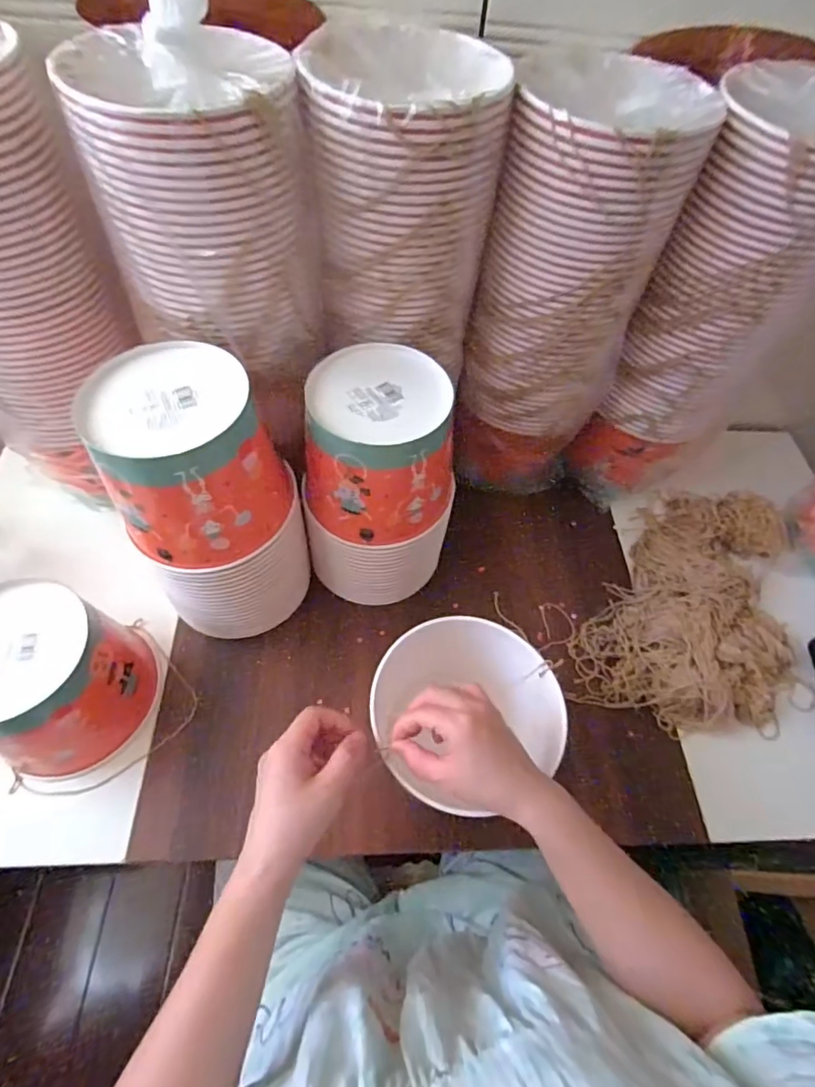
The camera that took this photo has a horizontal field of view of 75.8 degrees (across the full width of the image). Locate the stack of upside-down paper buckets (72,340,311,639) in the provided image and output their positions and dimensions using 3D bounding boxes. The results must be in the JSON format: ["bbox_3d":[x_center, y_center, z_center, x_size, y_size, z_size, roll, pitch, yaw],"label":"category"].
[{"bbox_3d":[-0.184,-0.034,0.521,0.136,0.280,0.159,-18,63,-14],"label":"stack of upside-down paper buckets"}]

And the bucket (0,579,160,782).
[{"bbox_3d":[-0.335,0.129,0.494,0.138,0.133,0.144,2,60,-3],"label":"bucket"}]

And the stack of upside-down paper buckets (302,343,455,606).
[{"bbox_3d":[-0.028,-0.052,0.562,0.145,0.255,0.155,8,60,1],"label":"stack of upside-down paper buckets"}]

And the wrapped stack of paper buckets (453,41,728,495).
[{"bbox_3d":[0.151,-0.236,0.551,0.159,0.383,0.166,15,60,5],"label":"wrapped stack of paper buckets"}]

